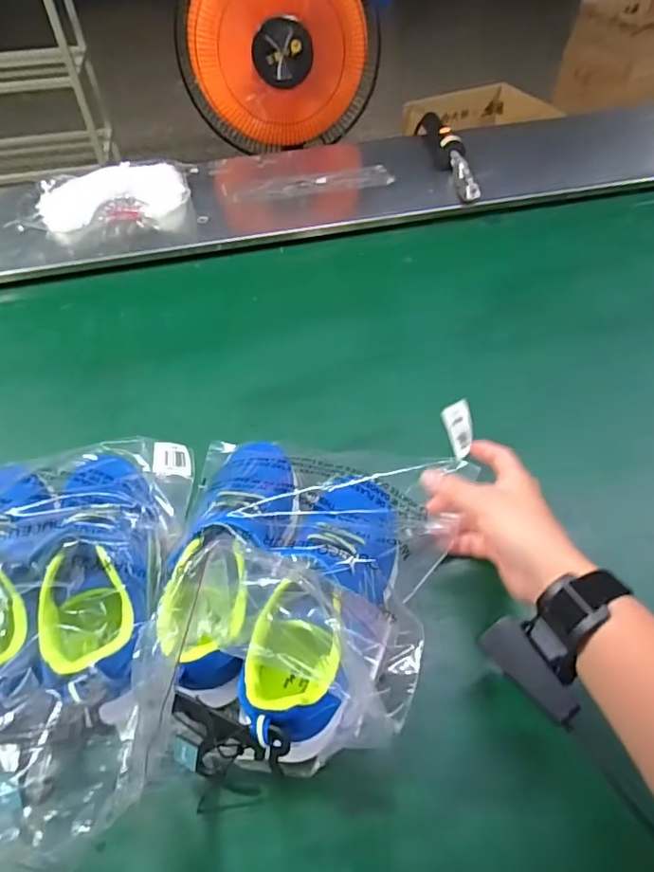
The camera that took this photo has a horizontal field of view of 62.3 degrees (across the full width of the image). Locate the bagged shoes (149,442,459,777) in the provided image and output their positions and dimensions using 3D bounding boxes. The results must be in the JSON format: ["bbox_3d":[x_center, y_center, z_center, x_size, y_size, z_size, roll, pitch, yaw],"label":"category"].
[{"bbox_3d":[-0.012,0.120,0.400,0.200,0.083,0.209,2,52,4],"label":"bagged shoes"}]

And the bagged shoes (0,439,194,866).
[{"bbox_3d":[-0.203,0.128,0.404,0.179,0.099,0.297,-4,52,-1],"label":"bagged shoes"}]

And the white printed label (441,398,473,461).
[{"bbox_3d":[0.128,-0.006,0.523,0.006,0.028,0.054,-2,76,-51],"label":"white printed label"}]

